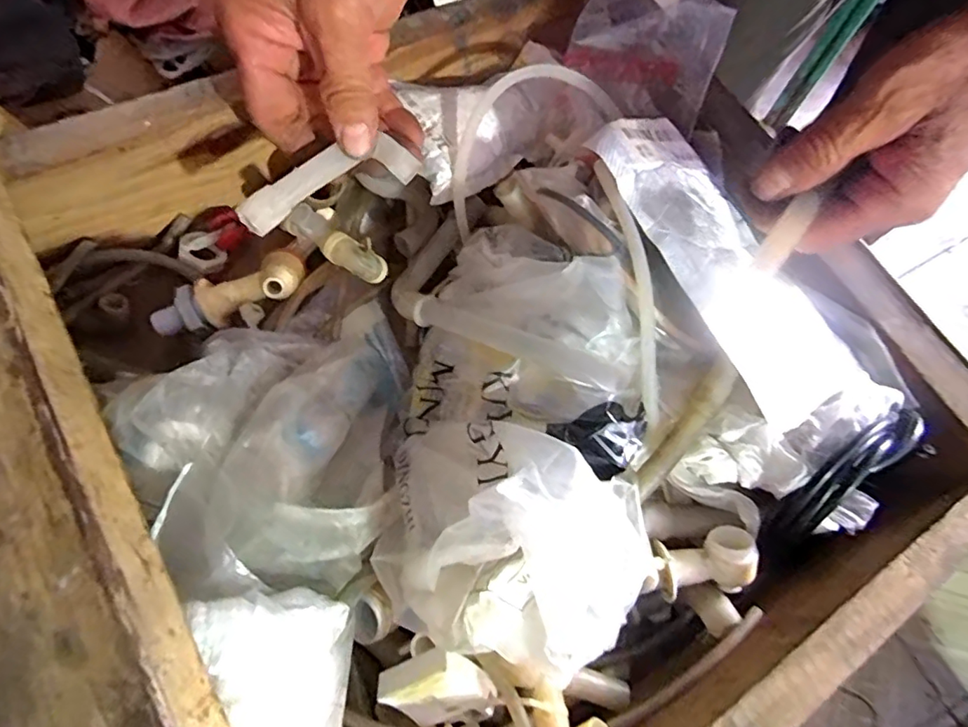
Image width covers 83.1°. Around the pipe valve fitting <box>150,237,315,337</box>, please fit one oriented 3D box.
[{"bbox_3d":[-0.139,-0.040,0.306,0.097,0.029,0.035,-22,76,-4],"label":"pipe valve fitting"}]

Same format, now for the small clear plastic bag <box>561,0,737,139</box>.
[{"bbox_3d":[0.103,-0.201,0.348,0.092,0.011,0.071,27,111,9],"label":"small clear plastic bag"}]

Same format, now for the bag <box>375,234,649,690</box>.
[{"bbox_3d":[0.014,0.026,0.260,0.122,0.078,0.208,1,76,2],"label":"bag"}]

